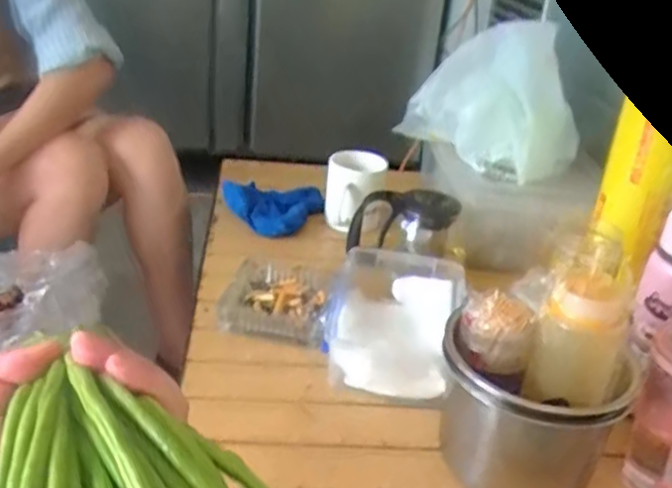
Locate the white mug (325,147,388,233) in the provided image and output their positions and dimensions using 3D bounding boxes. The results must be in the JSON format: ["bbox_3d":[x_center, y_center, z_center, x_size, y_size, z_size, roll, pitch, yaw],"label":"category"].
[{"bbox_3d":[0.025,-0.073,0.996,0.084,0.099,0.093,7,27,0],"label":"white mug"}]

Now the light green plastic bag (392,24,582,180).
[{"bbox_3d":[0.226,-0.209,0.972,0.193,0.181,0.159,24,32,30],"label":"light green plastic bag"}]

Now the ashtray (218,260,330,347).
[{"bbox_3d":[-0.067,0.068,0.807,0.119,0.038,0.137,8,27,3],"label":"ashtray"}]

